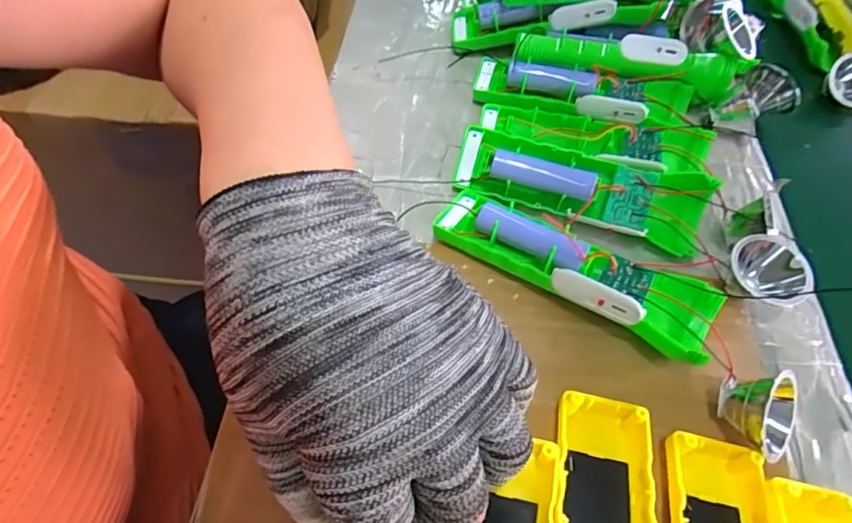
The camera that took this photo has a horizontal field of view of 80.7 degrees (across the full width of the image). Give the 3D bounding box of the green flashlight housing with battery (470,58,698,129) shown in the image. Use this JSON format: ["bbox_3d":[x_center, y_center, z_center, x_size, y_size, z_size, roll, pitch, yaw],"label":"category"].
[{"bbox_3d":[0.117,-0.123,0.377,0.159,0.030,0.047,12,57,5],"label":"green flashlight housing with battery"}]

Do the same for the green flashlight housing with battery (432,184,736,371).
[{"bbox_3d":[0.079,0.000,0.289,0.164,0.036,0.046,29,60,15],"label":"green flashlight housing with battery"}]

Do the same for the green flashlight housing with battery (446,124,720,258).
[{"bbox_3d":[0.098,-0.047,0.322,0.160,0.034,0.043,16,57,7],"label":"green flashlight housing with battery"}]

